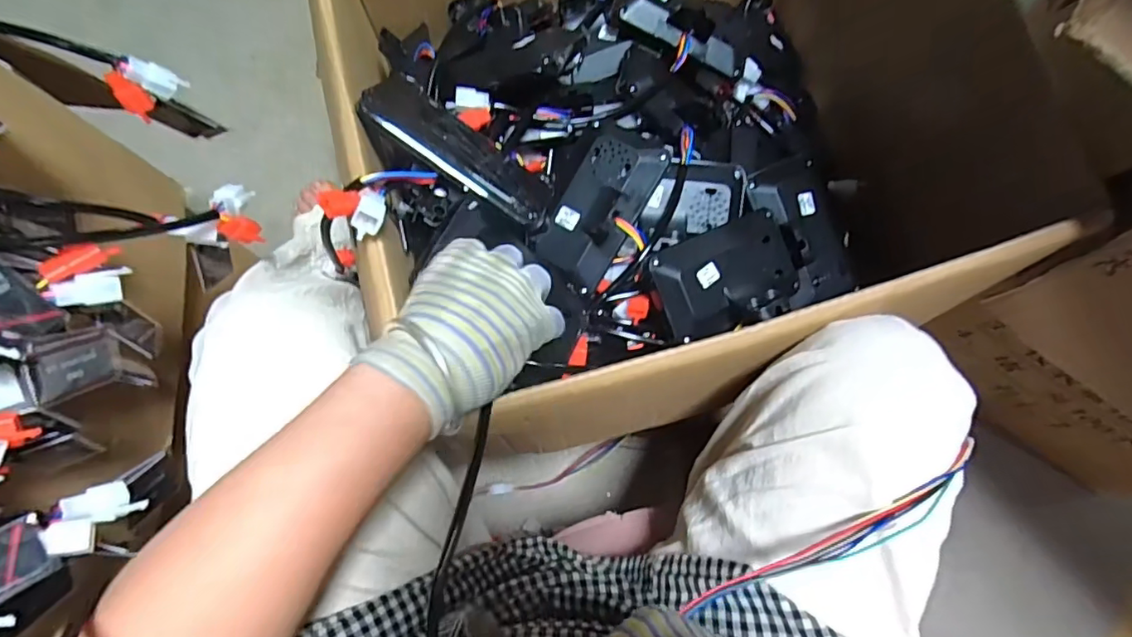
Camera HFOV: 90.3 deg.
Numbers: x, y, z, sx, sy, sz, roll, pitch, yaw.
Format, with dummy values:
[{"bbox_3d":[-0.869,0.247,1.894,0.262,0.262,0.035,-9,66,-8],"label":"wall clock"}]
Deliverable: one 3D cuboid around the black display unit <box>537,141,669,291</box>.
[{"bbox_3d":[0.025,-0.108,0.524,0.086,0.059,0.155,29,93,6],"label":"black display unit"}]

